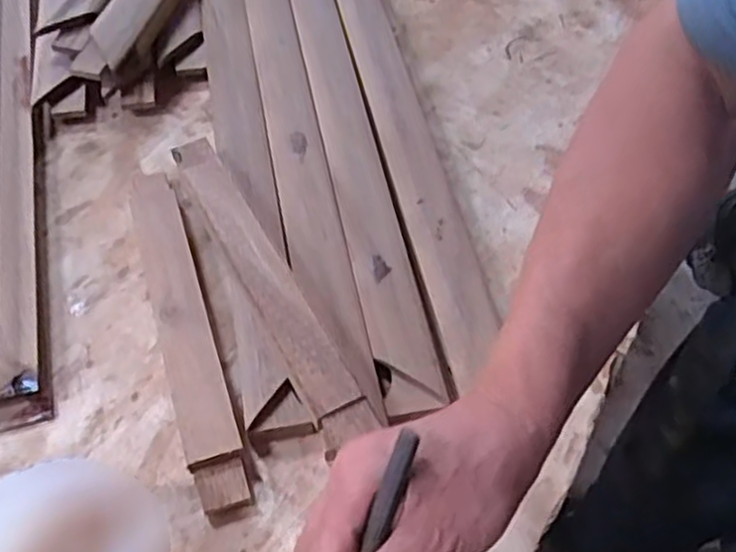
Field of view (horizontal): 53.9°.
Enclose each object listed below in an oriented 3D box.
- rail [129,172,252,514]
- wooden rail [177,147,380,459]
[{"bbox_3d":[-0.145,0.026,0.559,0.039,0.029,0.311,-15,58,-12],"label":"rail"},{"bbox_3d":[-0.078,0.000,0.550,0.043,0.033,0.293,-23,62,-18],"label":"wooden rail"}]

